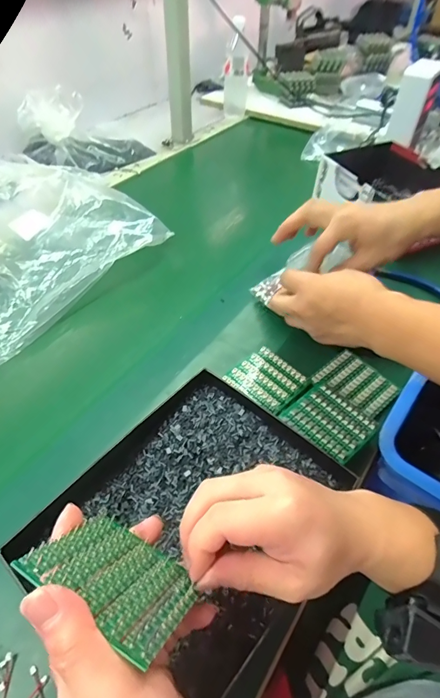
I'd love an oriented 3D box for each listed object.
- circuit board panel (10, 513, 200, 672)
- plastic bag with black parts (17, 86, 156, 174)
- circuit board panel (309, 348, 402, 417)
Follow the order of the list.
[{"bbox_3d":[-0.059,0.133,0.231,0.087,0.079,0.004,23,93,18],"label":"circuit board panel"},{"bbox_3d":[-0.317,-0.492,0.889,0.280,0.123,0.136,5,48,4],"label":"plastic bag with black parts"},{"bbox_3d":[0.174,0.041,0.494,0.088,0.006,0.067,35,56,26],"label":"circuit board panel"}]

